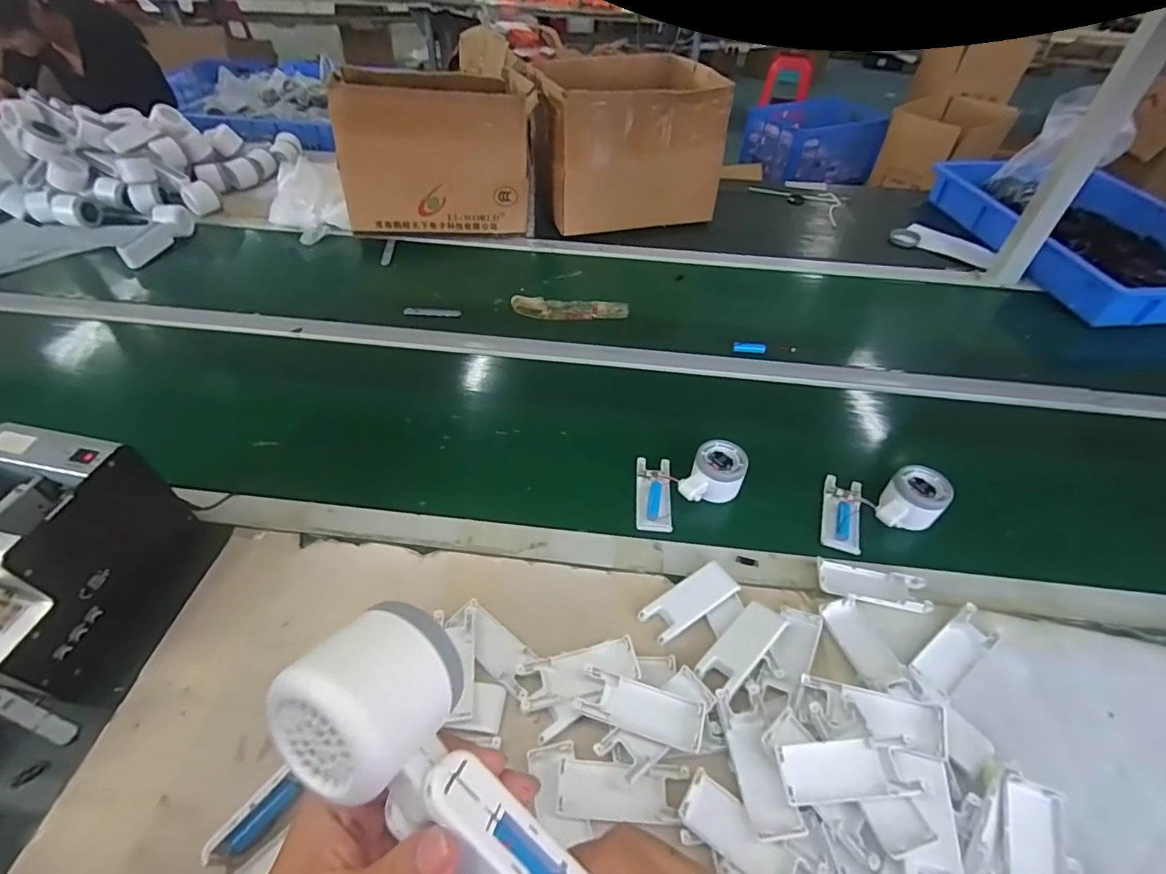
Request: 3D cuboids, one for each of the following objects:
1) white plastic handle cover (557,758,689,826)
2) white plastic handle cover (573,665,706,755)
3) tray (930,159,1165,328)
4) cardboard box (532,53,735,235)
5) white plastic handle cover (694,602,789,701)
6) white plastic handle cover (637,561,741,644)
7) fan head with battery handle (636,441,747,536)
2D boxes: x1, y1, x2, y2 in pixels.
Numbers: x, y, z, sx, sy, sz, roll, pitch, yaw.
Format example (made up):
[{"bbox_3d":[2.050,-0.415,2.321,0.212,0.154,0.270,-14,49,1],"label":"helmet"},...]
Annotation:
[{"bbox_3d":[0.031,0.277,0.409,0.099,0.010,0.039,4,46,1],"label":"white plastic handle cover"},{"bbox_3d":[0.049,0.228,0.440,0.104,0.017,0.039,14,47,11],"label":"white plastic handle cover"},{"bbox_3d":[1.001,-0.396,1.057,0.373,0.107,0.532,-1,46,-4],"label":"tray"},{"bbox_3d":[0.084,-0.619,1.091,0.351,0.256,0.259,-8,47,-11],"label":"cardboard box"},{"bbox_3d":[0.148,0.194,0.486,0.102,0.014,0.038,-34,56,-30],"label":"white plastic handle cover"},{"bbox_3d":[0.107,0.162,0.522,0.100,0.008,0.040,-24,52,-24],"label":"white plastic handle cover"},{"bbox_3d":[0.126,0.055,0.608,0.121,0.048,0.099,4,46,1],"label":"fan head with battery handle"}]

